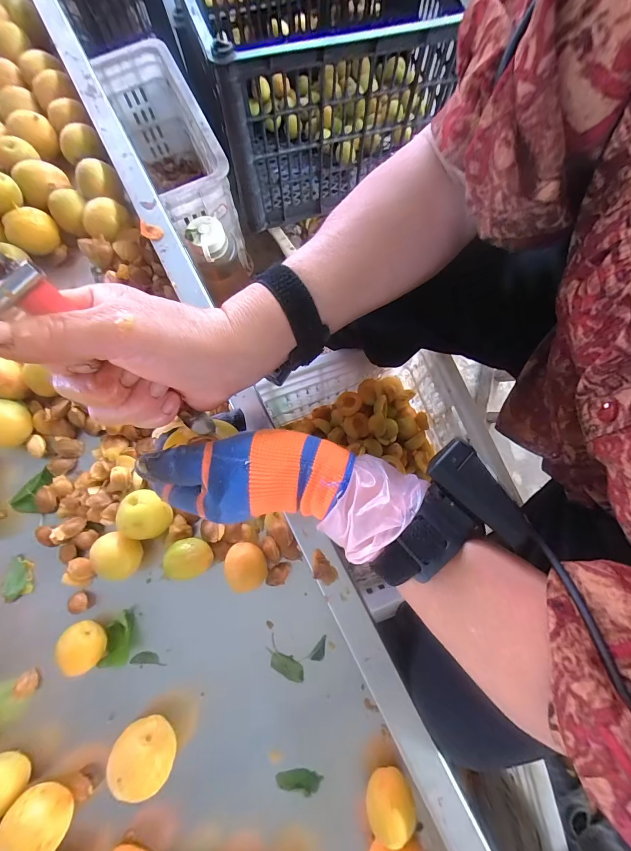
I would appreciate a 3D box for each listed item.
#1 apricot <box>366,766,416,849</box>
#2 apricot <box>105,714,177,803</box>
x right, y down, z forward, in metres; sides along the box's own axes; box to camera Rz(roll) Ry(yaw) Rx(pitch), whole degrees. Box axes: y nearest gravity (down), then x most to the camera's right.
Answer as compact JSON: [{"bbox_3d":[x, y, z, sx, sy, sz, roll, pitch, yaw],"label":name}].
[{"bbox_3d":[0.059,0.300,0.275,0.036,0.037,0.037,0,78,1],"label":"apricot"},{"bbox_3d":[-0.138,0.267,0.283,0.047,0.049,0.039,30,80,7],"label":"apricot"}]

